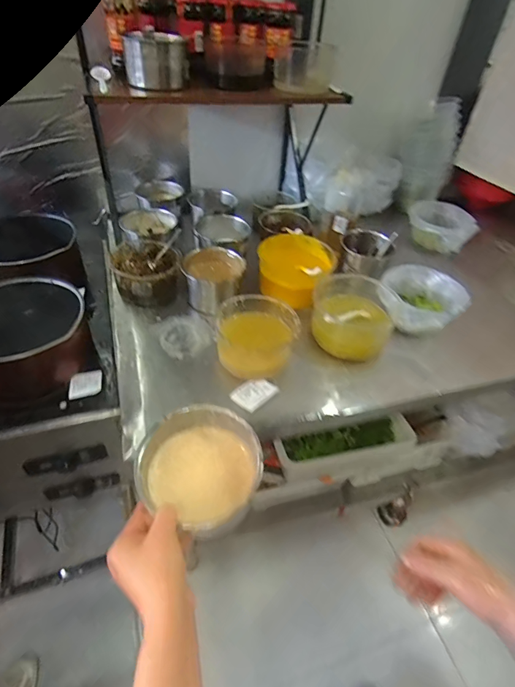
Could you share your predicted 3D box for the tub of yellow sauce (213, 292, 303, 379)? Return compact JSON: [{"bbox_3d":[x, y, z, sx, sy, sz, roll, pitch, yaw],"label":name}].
[{"bbox_3d":[-0.002,-0.012,0.758,0.151,0.086,0.137,8,43,3],"label":"tub of yellow sauce"}]

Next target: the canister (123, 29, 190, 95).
[{"bbox_3d":[-0.199,-0.555,0.780,0.120,0.084,0.094,-4,44,-9],"label":"canister"}]

